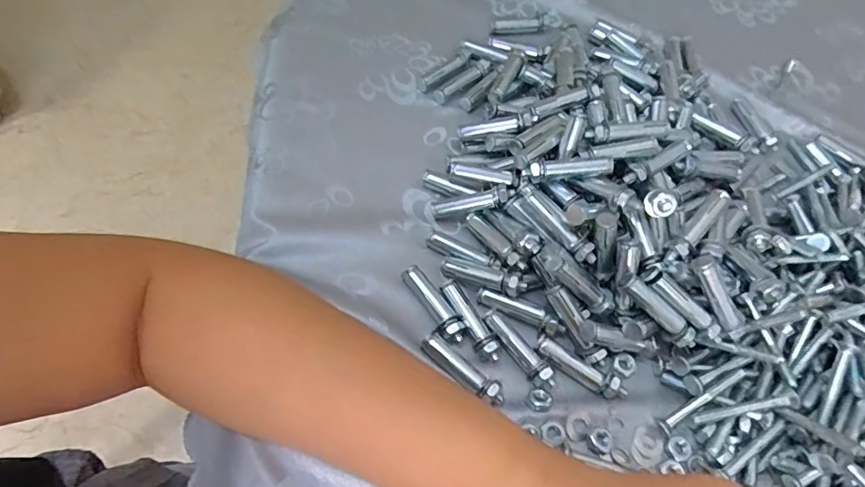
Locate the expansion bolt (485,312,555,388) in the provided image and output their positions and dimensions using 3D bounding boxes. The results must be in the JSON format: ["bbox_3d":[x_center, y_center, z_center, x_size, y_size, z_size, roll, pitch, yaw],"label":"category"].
[{"bbox_3d":[0.051,0.060,0.292,0.012,0.010,0.052,-29,66,-19],"label":"expansion bolt"}]

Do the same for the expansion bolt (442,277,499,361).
[{"bbox_3d":[0.023,0.044,0.297,0.012,0.009,0.054,-22,64,-16],"label":"expansion bolt"}]

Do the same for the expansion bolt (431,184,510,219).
[{"bbox_3d":[0.025,-0.026,0.331,0.051,0.007,0.011,-14,60,12],"label":"expansion bolt"}]

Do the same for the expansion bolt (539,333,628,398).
[{"bbox_3d":[0.085,0.071,0.289,0.053,0.009,0.011,32,63,14],"label":"expansion bolt"}]

